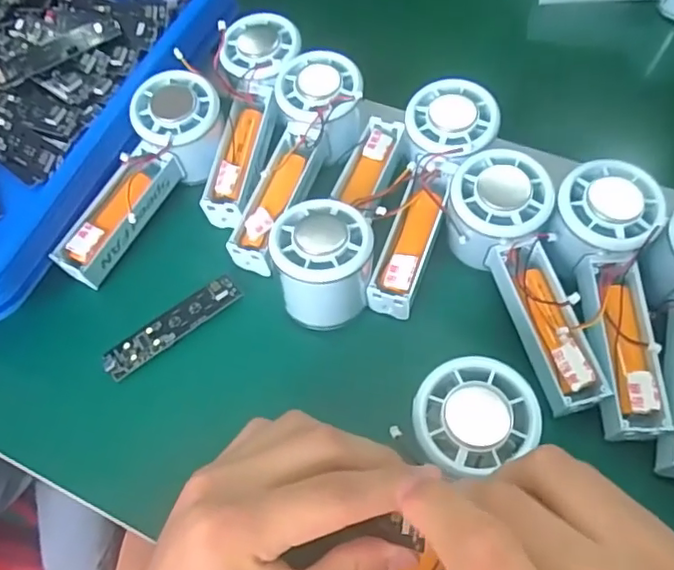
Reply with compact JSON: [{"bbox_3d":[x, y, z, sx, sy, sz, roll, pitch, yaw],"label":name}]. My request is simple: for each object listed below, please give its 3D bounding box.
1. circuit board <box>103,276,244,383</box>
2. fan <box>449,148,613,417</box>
[{"bbox_3d":[-0.102,0.025,0.370,0.091,0.008,0.022,-35,62,-12],"label":"circuit board"},{"bbox_3d":[0.106,-0.003,0.345,0.058,0.045,0.153,-15,73,-4],"label":"fan"}]

